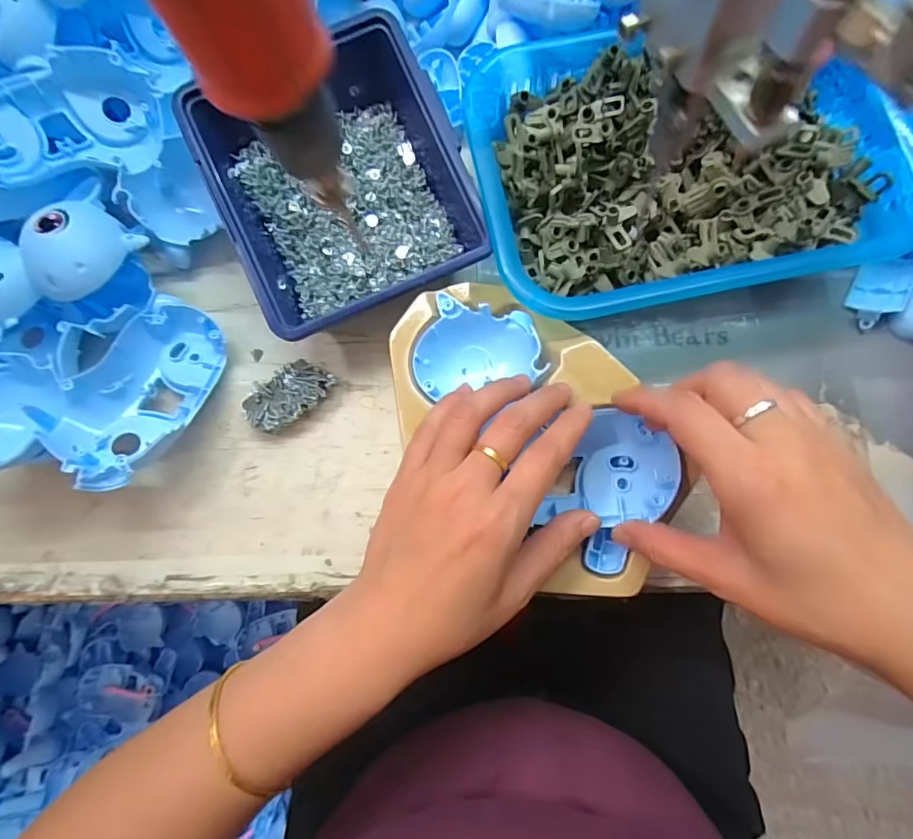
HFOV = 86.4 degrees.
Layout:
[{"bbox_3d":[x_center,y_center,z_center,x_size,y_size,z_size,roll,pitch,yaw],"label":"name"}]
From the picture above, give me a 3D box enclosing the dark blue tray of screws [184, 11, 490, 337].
[{"bbox_3d":[-0.076,-0.149,0.313,0.140,0.049,0.177,-25,79,-3],"label":"dark blue tray of screws"}]

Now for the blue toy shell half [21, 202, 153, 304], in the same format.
[{"bbox_3d":[-0.235,-0.103,0.298,0.046,0.029,0.060,30,82,7],"label":"blue toy shell half"}]

